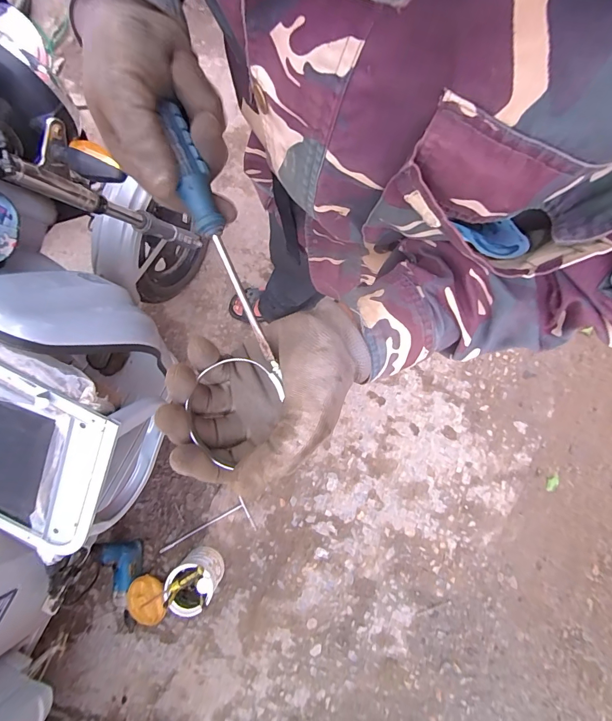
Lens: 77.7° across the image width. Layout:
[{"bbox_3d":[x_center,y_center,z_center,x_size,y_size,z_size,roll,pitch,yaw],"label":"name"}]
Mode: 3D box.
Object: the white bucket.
[{"bbox_3d":[-0.322,0.631,1.087,0.126,0.169,0.151,43,83,5],"label":"white bucket"}]

